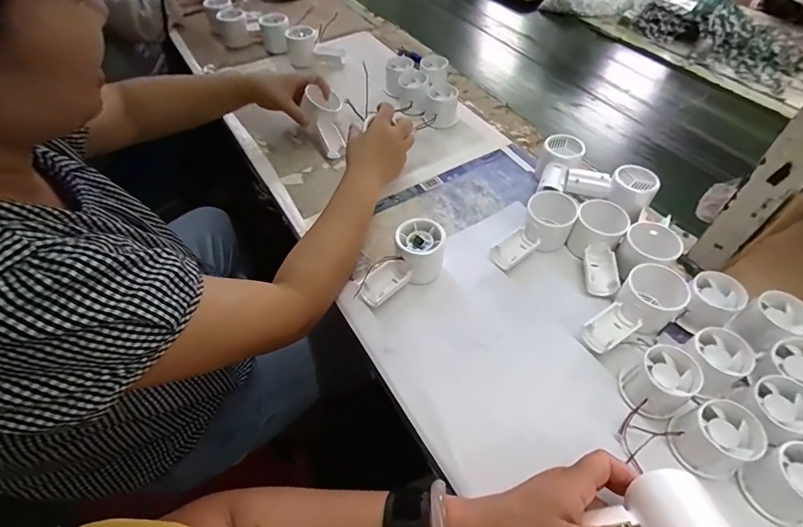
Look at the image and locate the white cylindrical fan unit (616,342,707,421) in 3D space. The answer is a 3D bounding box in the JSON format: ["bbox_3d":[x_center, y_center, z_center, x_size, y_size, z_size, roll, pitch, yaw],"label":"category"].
[{"bbox_3d":[0.249,0.114,0.404,0.059,0.040,0.053,-25,56,-18],"label":"white cylindrical fan unit"}]

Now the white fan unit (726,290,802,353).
[{"bbox_3d":[0.390,0.064,0.446,0.059,0.050,0.052,-14,53,-10],"label":"white fan unit"}]

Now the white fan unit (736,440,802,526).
[{"bbox_3d":[0.327,0.184,0.349,0.058,0.047,0.052,-17,54,-12],"label":"white fan unit"}]

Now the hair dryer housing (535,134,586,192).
[{"bbox_3d":[0.220,-0.132,0.601,0.054,0.055,0.116,20,55,15],"label":"hair dryer housing"}]

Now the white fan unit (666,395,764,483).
[{"bbox_3d":[0.278,0.156,0.373,0.058,0.044,0.054,-16,54,-12],"label":"white fan unit"}]

